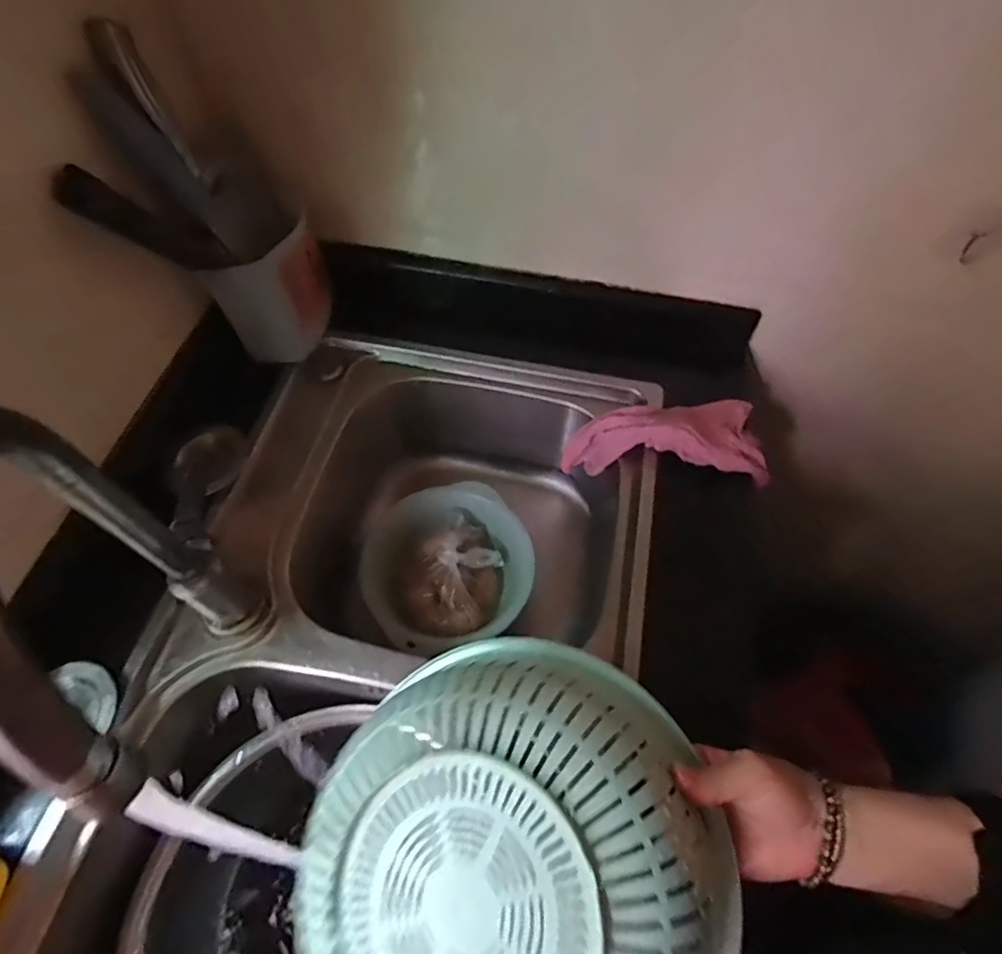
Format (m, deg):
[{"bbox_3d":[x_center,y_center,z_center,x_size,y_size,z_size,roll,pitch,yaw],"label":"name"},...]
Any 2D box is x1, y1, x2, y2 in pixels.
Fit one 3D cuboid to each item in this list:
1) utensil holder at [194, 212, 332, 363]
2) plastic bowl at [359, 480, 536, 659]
[{"bbox_3d":[-0.245,-0.197,0.619,0.074,0.126,0.111,10,60,4],"label":"utensil holder"},{"bbox_3d":[-0.062,0.105,0.665,0.186,0.067,0.177,1,60,-1],"label":"plastic bowl"}]

